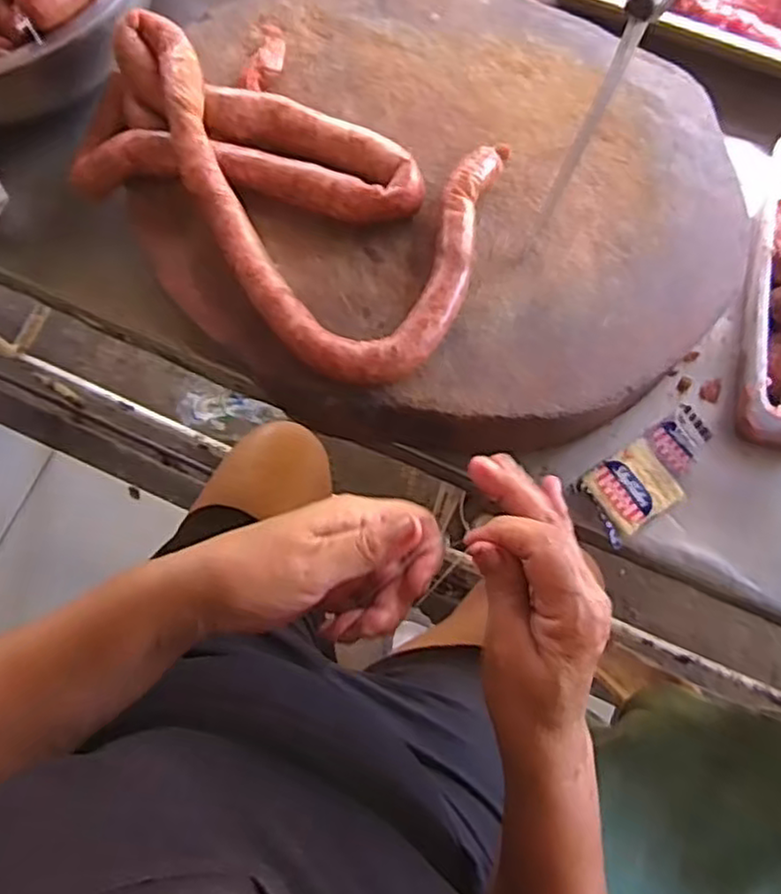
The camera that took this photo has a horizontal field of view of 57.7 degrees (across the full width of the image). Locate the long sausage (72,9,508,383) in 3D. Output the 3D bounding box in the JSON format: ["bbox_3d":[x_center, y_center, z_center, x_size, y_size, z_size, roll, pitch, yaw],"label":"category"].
[{"bbox_3d":[-0.089,-0.189,0.512,0.324,0.049,0.222,23,77,6],"label":"long sausage"}]

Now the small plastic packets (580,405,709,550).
[{"bbox_3d":[0.209,0.022,0.567,0.117,0.016,0.058,-34,78,-8],"label":"small plastic packets"}]

